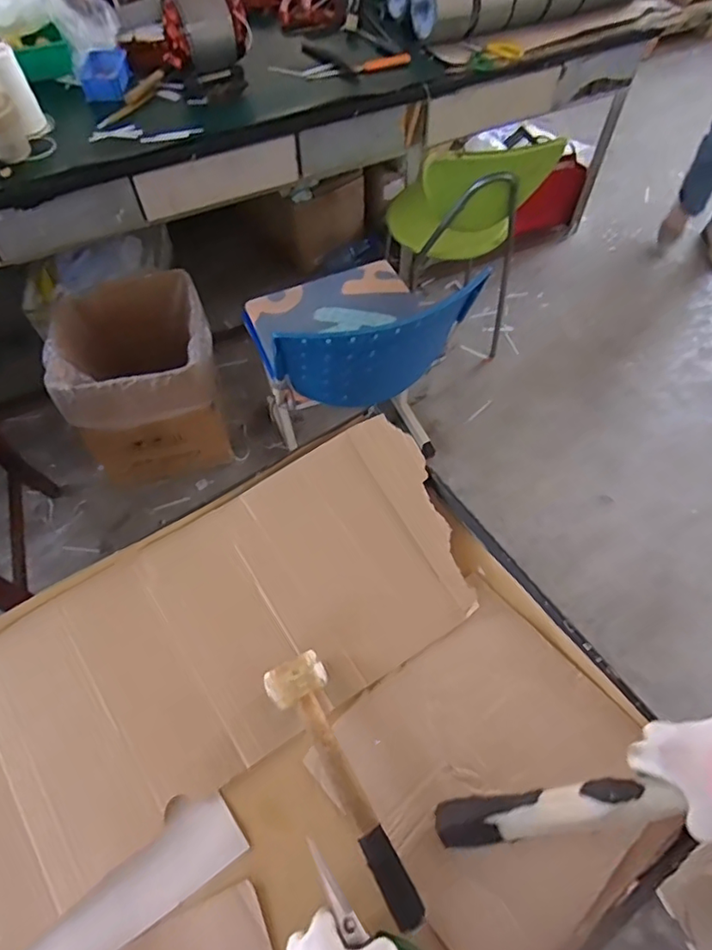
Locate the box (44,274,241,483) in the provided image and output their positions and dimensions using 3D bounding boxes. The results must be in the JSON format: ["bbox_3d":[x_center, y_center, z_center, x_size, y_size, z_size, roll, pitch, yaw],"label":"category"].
[{"bbox_3d":[-0.576,-0.257,1.586,0.388,0.391,0.395,-16,61,-8],"label":"box"}]

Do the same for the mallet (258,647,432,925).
[{"bbox_3d":[-0.006,0.297,0.567,0.062,0.051,0.269,-30,64,-16],"label":"mallet"}]

